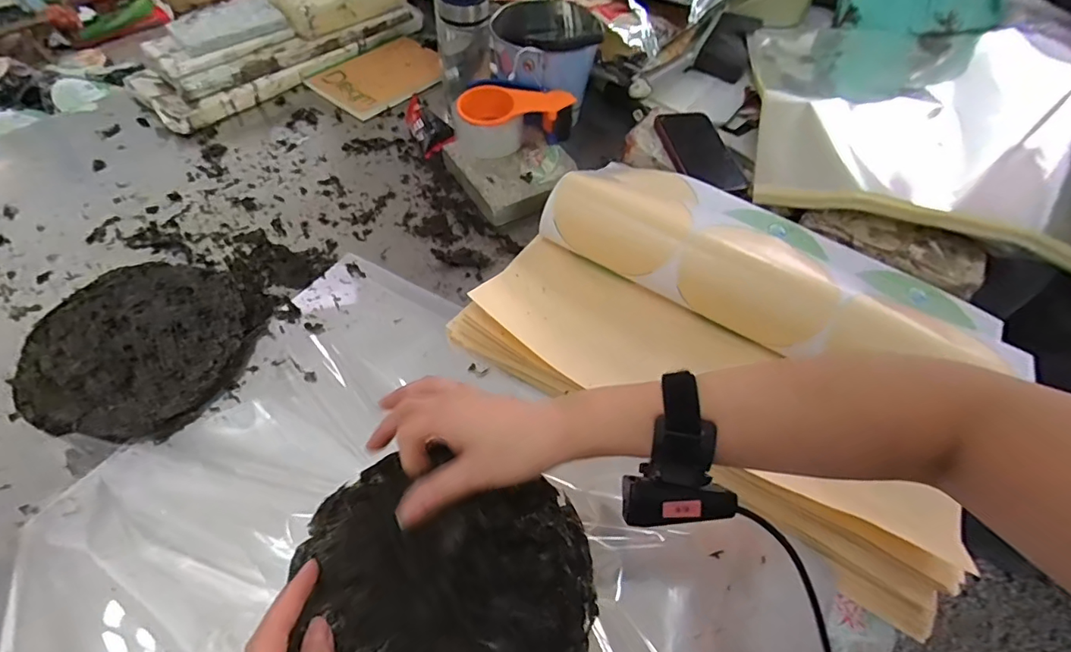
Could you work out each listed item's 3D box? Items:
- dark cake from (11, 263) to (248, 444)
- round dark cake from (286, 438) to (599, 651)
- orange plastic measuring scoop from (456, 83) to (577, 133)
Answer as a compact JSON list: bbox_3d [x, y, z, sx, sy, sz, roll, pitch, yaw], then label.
[{"bbox_3d":[-0.396,0.019,0.508,0.198,0.021,0.191,2,54,-3],"label":"dark cake"},{"bbox_3d":[-0.052,0.171,0.332,0.183,0.038,0.184,2,53,-2],"label":"round dark cake"},{"bbox_3d":[-0.026,-0.285,0.678,0.152,0.044,0.053,1,54,-4],"label":"orange plastic measuring scoop"}]

